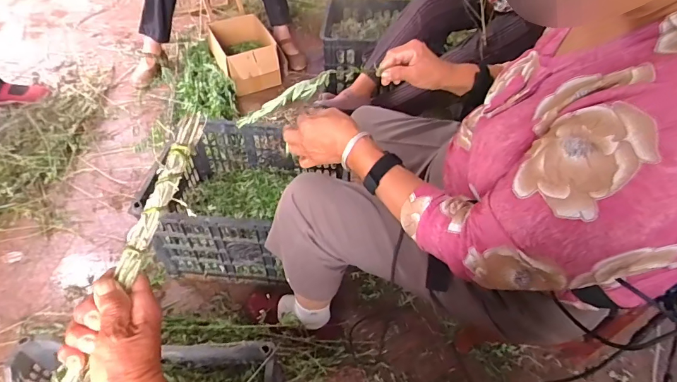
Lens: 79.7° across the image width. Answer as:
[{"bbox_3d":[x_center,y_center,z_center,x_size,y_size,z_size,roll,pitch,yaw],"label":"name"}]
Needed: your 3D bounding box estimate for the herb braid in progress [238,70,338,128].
[{"bbox_3d":[-0.086,-0.150,0.661,0.179,0.036,0.027,-28,51,1],"label":"herb braid in progress"}]

